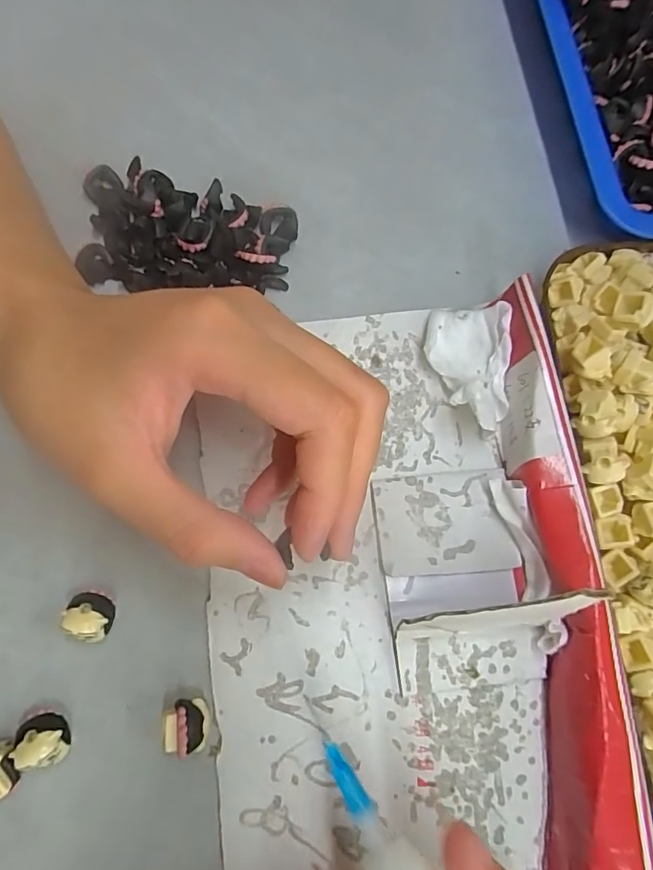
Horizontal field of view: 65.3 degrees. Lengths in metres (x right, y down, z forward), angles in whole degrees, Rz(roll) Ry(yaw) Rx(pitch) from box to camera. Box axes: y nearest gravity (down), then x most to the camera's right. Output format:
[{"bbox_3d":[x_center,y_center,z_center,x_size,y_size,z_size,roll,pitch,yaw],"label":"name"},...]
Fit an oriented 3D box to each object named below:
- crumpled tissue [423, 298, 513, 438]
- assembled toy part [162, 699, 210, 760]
[{"bbox_3d":[0.055,-0.027,0.202,0.032,0.016,0.050,3,76,-1],"label":"crumpled tissue"},{"bbox_3d":[-0.046,0.096,0.169,0.013,0.015,0.016,3,76,-1],"label":"assembled toy part"}]

